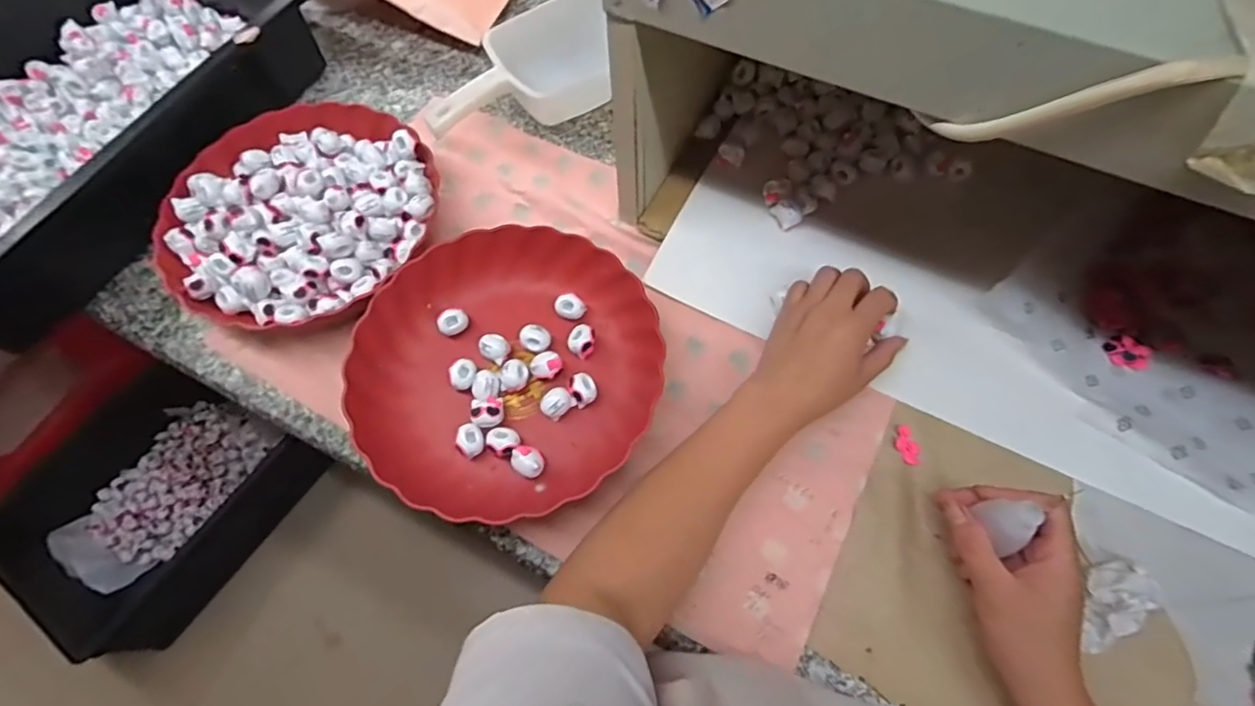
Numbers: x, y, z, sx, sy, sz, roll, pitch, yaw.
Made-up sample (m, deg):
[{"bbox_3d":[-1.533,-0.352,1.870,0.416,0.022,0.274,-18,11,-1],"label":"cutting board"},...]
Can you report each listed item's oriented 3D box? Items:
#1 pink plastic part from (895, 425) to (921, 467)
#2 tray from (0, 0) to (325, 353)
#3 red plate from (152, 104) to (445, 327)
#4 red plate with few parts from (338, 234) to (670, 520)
[{"bbox_3d":[0.223,0.074,0.453,0.016,0.004,0.032,-16,66,-5],"label":"pink plastic part"},{"bbox_3d":[-0.557,-0.244,0.569,0.315,0.095,0.454,28,70,14],"label":"tray"},{"bbox_3d":[-0.298,-0.131,0.529,0.233,0.050,0.237,-1,66,2],"label":"red plate"},{"bbox_3d":[-0.095,0.007,0.467,0.242,0.044,0.229,-1,66,2],"label":"red plate with few parts"}]

